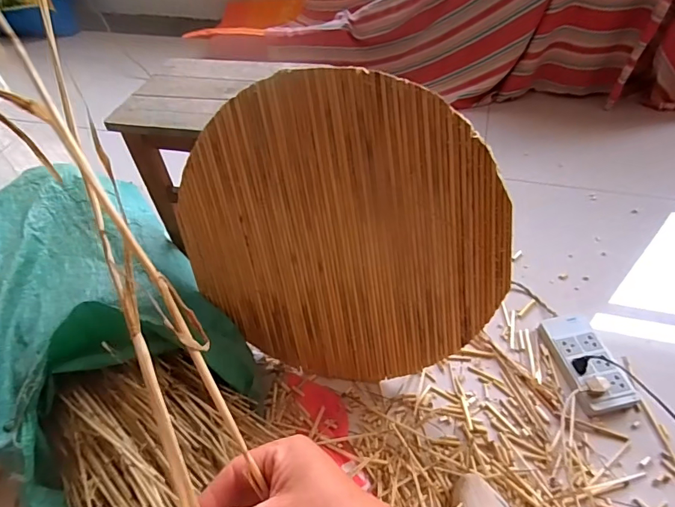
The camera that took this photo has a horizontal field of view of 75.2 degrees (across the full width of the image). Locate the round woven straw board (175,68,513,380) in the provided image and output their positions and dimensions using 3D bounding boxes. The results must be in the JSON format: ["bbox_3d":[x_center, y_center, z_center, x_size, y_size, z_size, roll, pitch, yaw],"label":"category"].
[{"bbox_3d":[-0.002,-0.008,0.758,0.542,0.551,0.010,1,29,14],"label":"round woven straw board"}]

